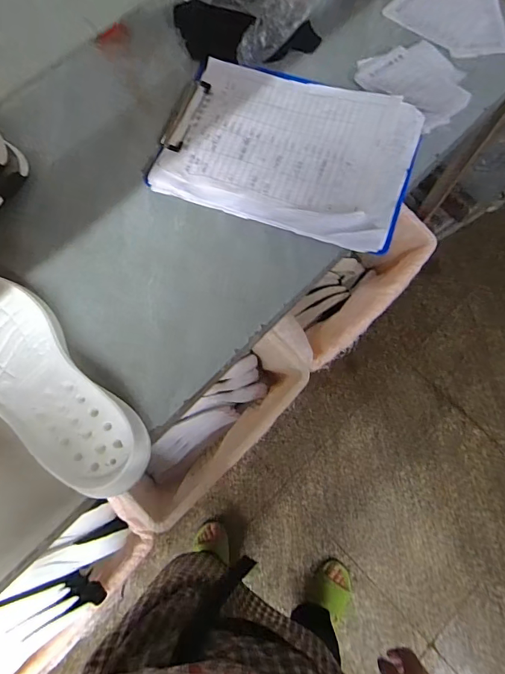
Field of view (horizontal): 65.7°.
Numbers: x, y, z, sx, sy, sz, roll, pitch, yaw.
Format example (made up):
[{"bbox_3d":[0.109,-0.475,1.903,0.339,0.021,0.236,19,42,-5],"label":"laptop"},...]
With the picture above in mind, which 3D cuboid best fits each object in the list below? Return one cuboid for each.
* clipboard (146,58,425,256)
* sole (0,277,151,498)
[{"bbox_3d":[0.043,-0.239,0.489,0.306,0.026,0.212,19,76,5],"label":"clipboard"},{"bbox_3d":[-0.218,0.050,0.405,0.105,0.041,0.285,-42,79,-10],"label":"sole"}]

